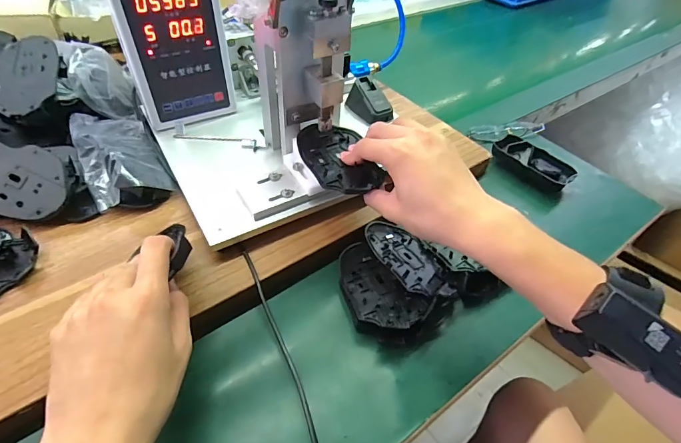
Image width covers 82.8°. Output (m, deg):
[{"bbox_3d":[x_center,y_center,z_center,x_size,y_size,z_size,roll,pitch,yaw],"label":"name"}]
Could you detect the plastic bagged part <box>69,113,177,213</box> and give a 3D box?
[{"bbox_3d":[-0.251,-0.076,0.439,0.077,0.043,0.144,-23,54,-24],"label":"plastic bagged part"}]

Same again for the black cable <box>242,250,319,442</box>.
[{"bbox_3d":[-0.046,0.122,0.330,0.014,0.030,0.232,-16,51,-19],"label":"black cable"}]

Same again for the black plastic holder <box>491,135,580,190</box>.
[{"bbox_3d":[0.265,-0.079,0.539,0.052,0.025,0.108,-25,55,-25],"label":"black plastic holder"}]

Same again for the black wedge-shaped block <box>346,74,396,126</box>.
[{"bbox_3d":[0.040,-0.163,0.522,0.039,0.037,0.059,-24,54,-25],"label":"black wedge-shaped block"}]

